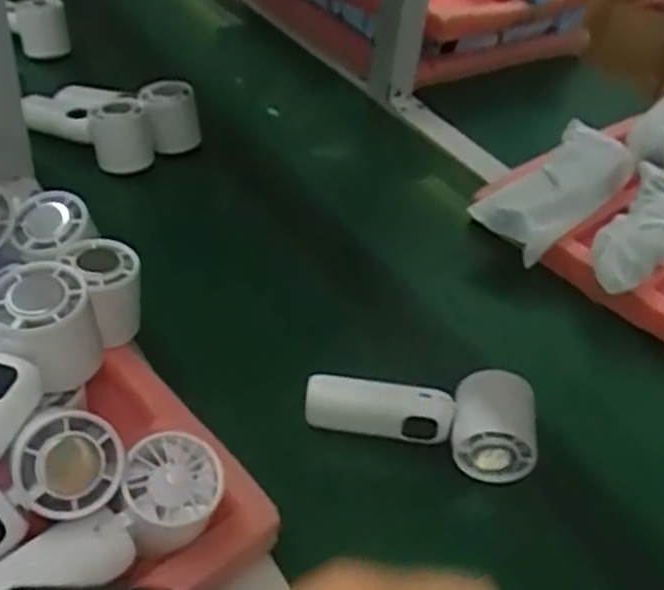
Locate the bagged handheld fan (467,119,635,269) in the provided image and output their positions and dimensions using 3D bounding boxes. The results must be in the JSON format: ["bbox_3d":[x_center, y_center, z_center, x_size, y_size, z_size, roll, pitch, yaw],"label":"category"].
[{"bbox_3d":[0.207,-0.096,0.724,0.075,0.056,0.165,33,48,28],"label":"bagged handheld fan"}]

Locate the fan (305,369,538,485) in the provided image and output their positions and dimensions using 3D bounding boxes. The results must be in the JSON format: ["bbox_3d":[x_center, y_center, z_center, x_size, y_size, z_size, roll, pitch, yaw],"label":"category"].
[{"bbox_3d":[0.060,0.084,0.529,0.152,0.048,0.055,4,41,-2],"label":"fan"}]

